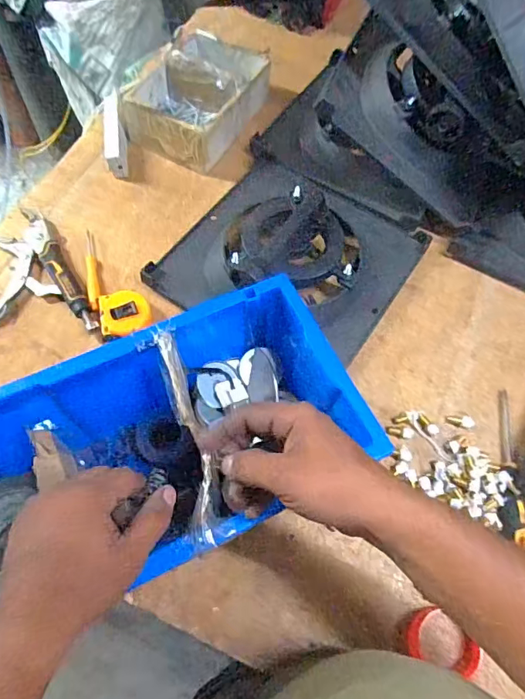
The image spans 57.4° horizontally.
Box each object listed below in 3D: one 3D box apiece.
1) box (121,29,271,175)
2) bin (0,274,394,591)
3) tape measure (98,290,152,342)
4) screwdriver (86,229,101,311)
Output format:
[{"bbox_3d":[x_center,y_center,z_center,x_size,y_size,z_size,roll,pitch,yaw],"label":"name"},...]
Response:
[{"bbox_3d":[-0.099,-0.403,0.781,0.176,0.090,0.237,28,65,10],"label":"box"},{"bbox_3d":[-0.135,0.110,0.453,0.451,0.158,0.200,-23,67,-6],"label":"bin"},{"bbox_3d":[-0.181,-0.045,0.630,0.065,0.033,0.067,1,64,-3],"label":"tape measure"},{"bbox_3d":[-0.238,-0.114,0.667,0.017,0.018,0.139,-12,65,-9],"label":"screwdriver"}]

